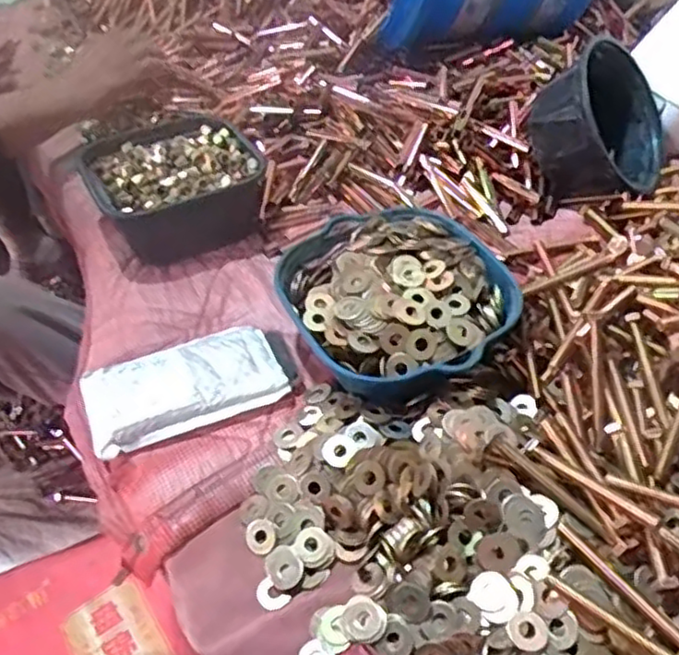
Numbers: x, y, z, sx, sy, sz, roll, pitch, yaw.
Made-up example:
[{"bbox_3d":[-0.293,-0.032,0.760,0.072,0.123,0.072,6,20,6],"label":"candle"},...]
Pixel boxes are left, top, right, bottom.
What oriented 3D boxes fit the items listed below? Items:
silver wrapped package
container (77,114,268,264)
[{"bbox_3d":[-0.133,0.049,0.599,0.161,0.026,0.090,-20,49,-13],"label":"silver wrapped package"},{"bbox_3d":[-0.167,-0.143,0.738,0.168,0.088,0.132,-26,50,-18],"label":"container"}]

